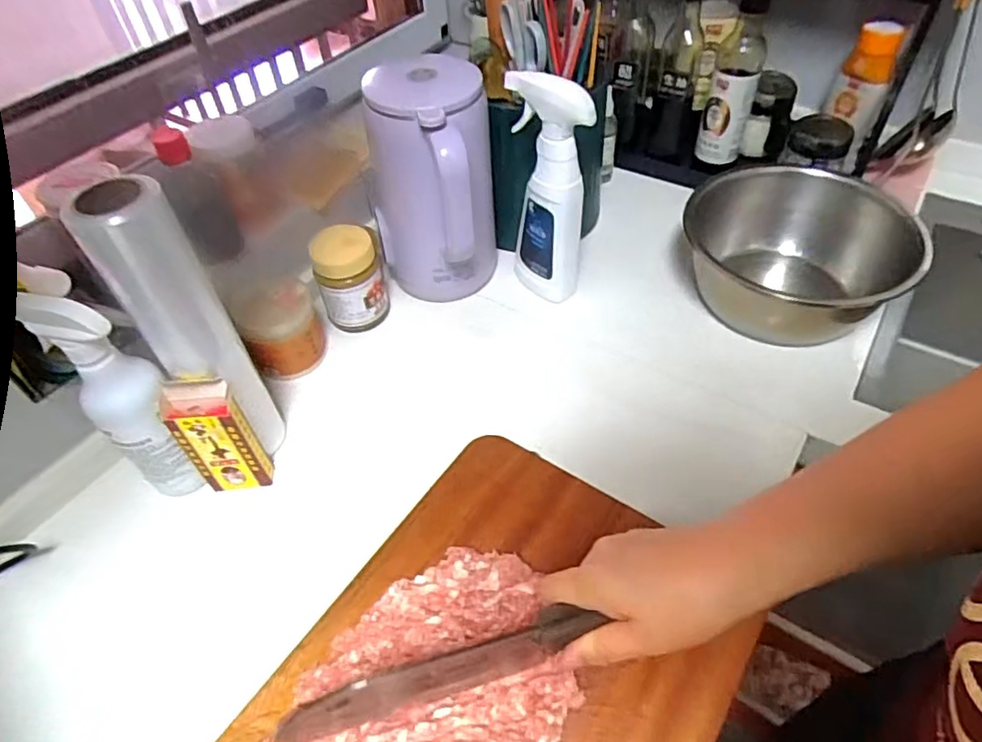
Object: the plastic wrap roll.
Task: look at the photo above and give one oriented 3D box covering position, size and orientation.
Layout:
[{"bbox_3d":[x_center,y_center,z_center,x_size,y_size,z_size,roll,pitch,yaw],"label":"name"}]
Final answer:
[{"bbox_3d":[-0.256,-0.027,0.533,0.066,0.288,0.058,-20,51,-13],"label":"plastic wrap roll"}]

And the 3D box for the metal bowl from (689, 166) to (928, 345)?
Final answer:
[{"bbox_3d":[0.347,-0.128,0.717,0.216,0.117,0.235,-2,49,2],"label":"metal bowl"}]

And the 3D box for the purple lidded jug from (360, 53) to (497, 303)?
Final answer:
[{"bbox_3d":[-0.062,-0.197,0.702,0.133,0.252,0.142,-16,51,-10],"label":"purple lidded jug"}]

